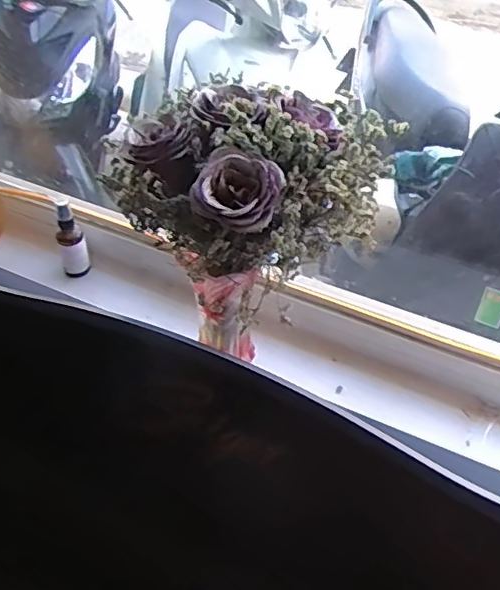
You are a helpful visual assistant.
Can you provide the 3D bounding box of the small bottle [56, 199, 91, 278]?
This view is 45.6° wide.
[{"bbox_3d":[-0.245,-0.076,0.812,0.035,0.111,0.028,-13,47,-15],"label":"small bottle"}]

